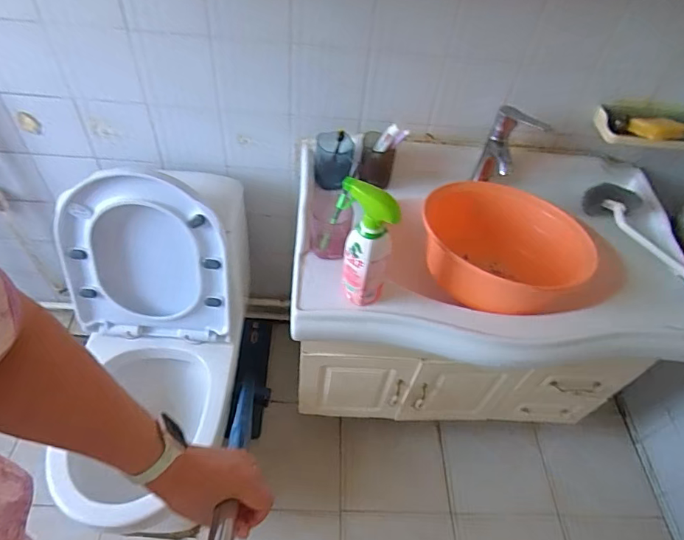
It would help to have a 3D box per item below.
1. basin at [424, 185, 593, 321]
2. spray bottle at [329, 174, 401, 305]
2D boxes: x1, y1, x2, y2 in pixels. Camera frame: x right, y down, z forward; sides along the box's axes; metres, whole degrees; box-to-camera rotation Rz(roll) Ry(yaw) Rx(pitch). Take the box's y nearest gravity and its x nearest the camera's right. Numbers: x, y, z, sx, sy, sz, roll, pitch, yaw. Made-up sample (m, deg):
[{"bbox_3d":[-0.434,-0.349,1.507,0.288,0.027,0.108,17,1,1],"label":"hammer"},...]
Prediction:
[{"bbox_3d":[0.326,-0.045,0.922,0.331,0.115,0.306,13,50,5],"label":"basin"},{"bbox_3d":[0.033,-0.033,0.741,0.101,0.228,0.049,16,50,7],"label":"spray bottle"}]

